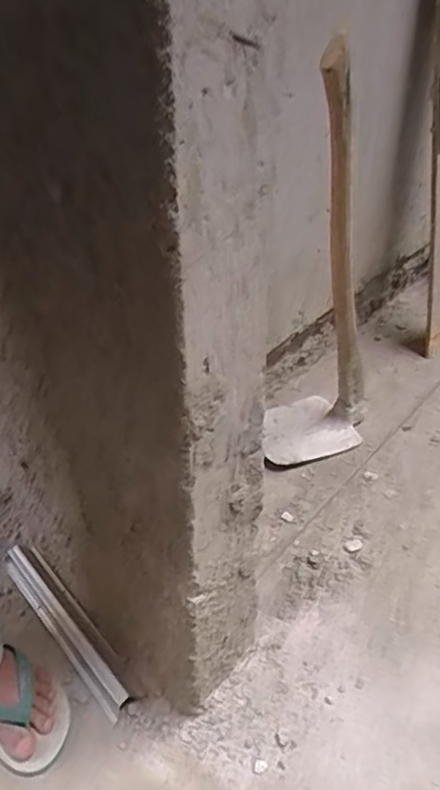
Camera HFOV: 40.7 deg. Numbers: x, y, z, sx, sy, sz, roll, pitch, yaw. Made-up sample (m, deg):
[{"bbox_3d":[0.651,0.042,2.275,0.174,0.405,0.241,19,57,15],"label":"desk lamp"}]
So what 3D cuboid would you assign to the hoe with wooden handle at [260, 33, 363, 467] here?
[{"bbox_3d":[0.188,-0.200,1.061,0.210,0.715,0.218,10,38,13],"label":"hoe with wooden handle"}]

